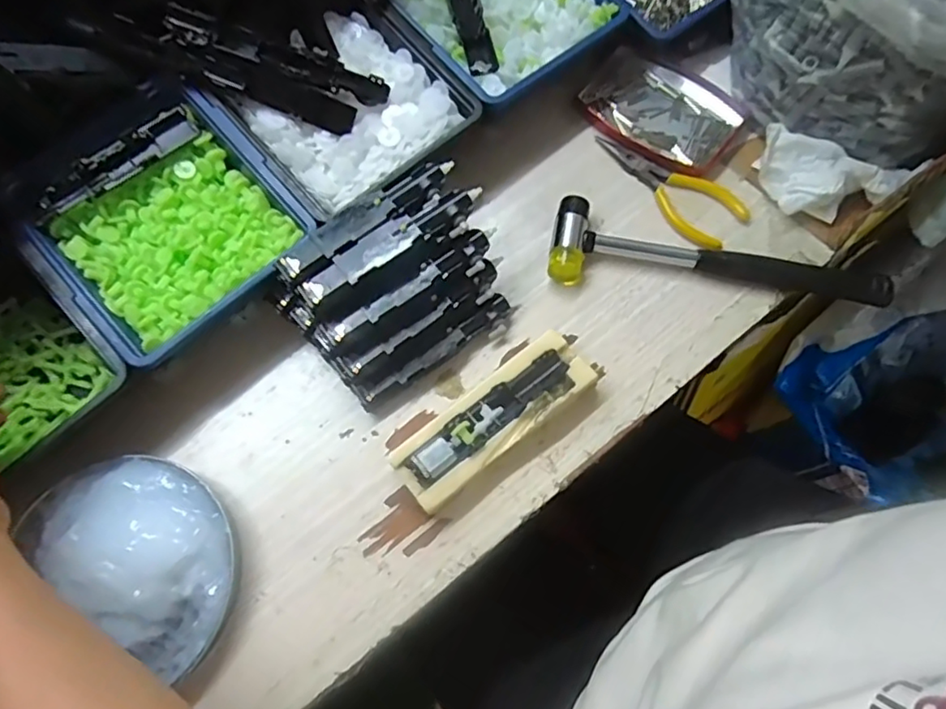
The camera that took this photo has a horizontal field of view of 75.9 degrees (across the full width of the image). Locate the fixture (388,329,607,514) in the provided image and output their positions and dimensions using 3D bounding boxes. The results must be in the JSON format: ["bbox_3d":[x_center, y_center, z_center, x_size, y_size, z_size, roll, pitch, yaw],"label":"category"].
[{"bbox_3d":[0.018,0.038,0.392,0.147,0.029,0.047,-37,73,-12],"label":"fixture"}]

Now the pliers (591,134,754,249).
[{"bbox_3d":[0.145,-0.129,0.461,0.126,0.008,0.048,42,76,15],"label":"pliers"}]

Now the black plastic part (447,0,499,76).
[{"bbox_3d":[-0.007,-0.268,0.458,0.024,0.012,0.123,-15,84,-5],"label":"black plastic part"}]

